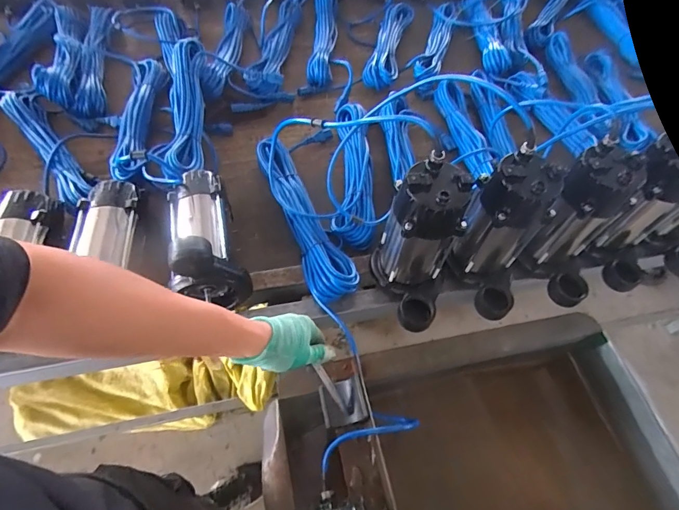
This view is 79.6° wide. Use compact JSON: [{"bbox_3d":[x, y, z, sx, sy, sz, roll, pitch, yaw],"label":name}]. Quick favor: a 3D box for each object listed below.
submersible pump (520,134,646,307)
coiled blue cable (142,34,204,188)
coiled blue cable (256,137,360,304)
[{"bbox_3d":[0.370,-0.041,0.625,0.128,0.223,0.121,21,59,8],"label":"submersible pump"},{"bbox_3d":[-0.305,-0.272,0.771,0.089,0.061,0.352,-3,59,-6],"label":"coiled blue cable"},{"bbox_3d":[-0.064,-0.073,0.720,0.078,0.058,0.332,-19,62,-15],"label":"coiled blue cable"}]

